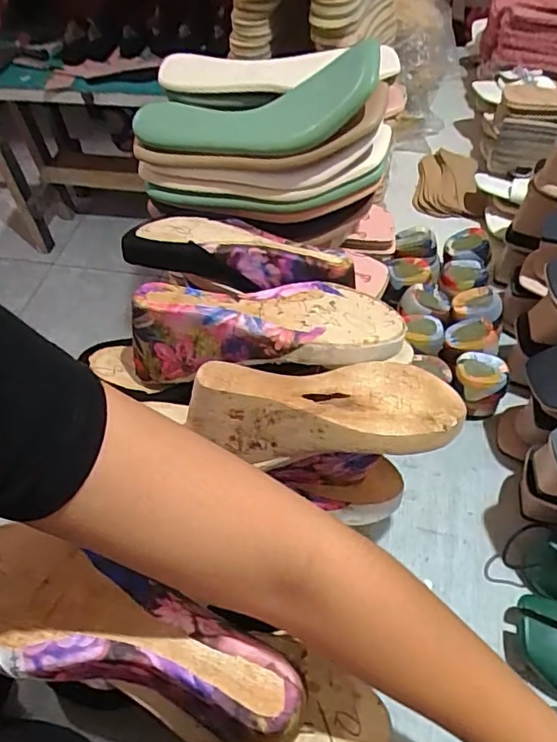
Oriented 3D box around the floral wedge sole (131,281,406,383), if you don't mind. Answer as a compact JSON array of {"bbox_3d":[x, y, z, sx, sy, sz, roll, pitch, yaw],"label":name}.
[{"bbox_3d":[-0.010,-0.030,0.465,0.225,0.058,0.088,-1,52,0],"label":"floral wedge sole"}]

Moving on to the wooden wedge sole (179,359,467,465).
[{"bbox_3d":[0.037,0.032,0.418,0.203,0.042,0.078,-3,52,-1],"label":"wooden wedge sole"}]

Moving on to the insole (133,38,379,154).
[{"bbox_3d":[-0.037,-0.236,0.515,0.256,0.045,0.092,3,50,27],"label":"insole"}]

